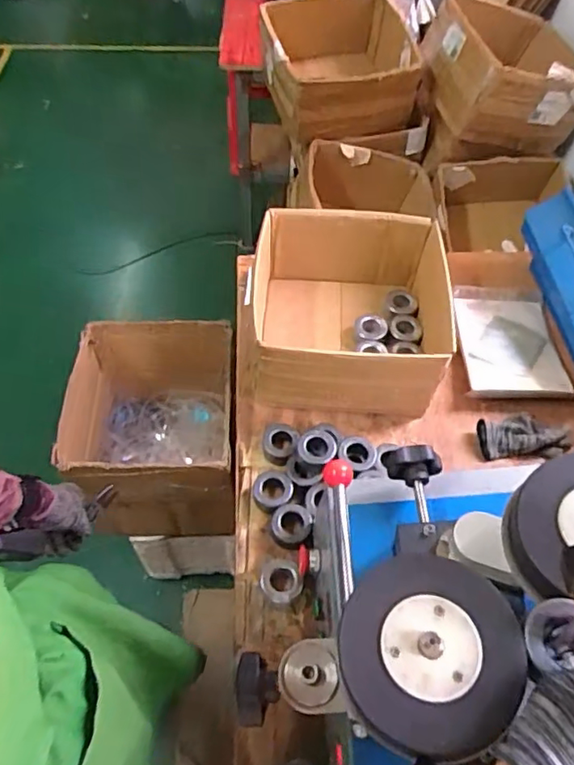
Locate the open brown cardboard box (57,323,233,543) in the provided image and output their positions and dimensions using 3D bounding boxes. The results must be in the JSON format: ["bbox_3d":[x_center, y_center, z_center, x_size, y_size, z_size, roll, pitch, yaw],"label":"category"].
[{"bbox_3d":[-0.254,0.103,1.161,0.283,0.318,0.325,-2,56,-3],"label":"open brown cardboard box"}]

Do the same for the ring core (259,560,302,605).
[{"bbox_3d":[-0.009,0.289,0.830,0.061,0.030,0.062,1,55,-2],"label":"ring core"}]

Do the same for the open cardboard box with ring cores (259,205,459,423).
[{"bbox_3d":[0.115,-0.118,1.038,0.349,0.193,0.329,3,55,-1],"label":"open cardboard box with ring cores"}]

